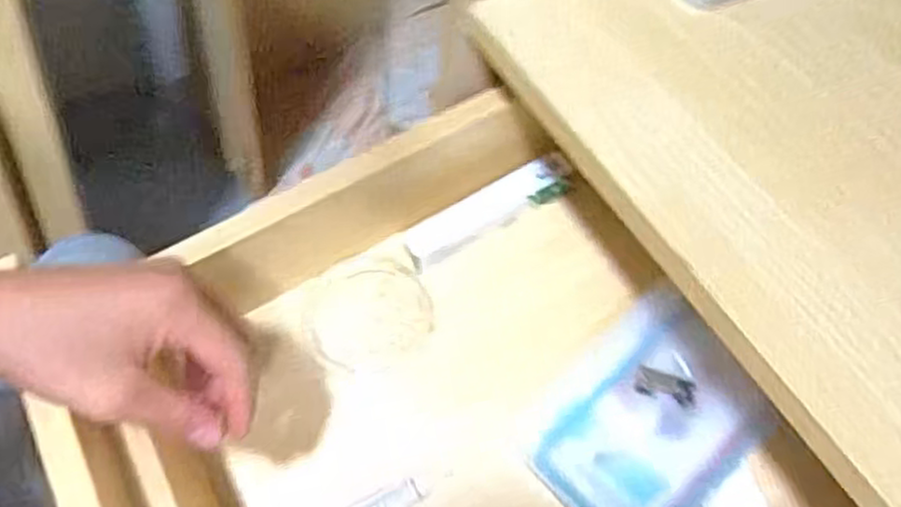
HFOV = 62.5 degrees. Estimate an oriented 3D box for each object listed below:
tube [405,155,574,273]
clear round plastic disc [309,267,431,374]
[{"bbox_3d":[0.026,-0.028,0.497,0.120,0.026,0.023,-29,63,-2],"label":"tube"},{"bbox_3d":[-0.051,0.042,0.478,0.075,0.009,0.068,-4,55,-12],"label":"clear round plastic disc"}]

